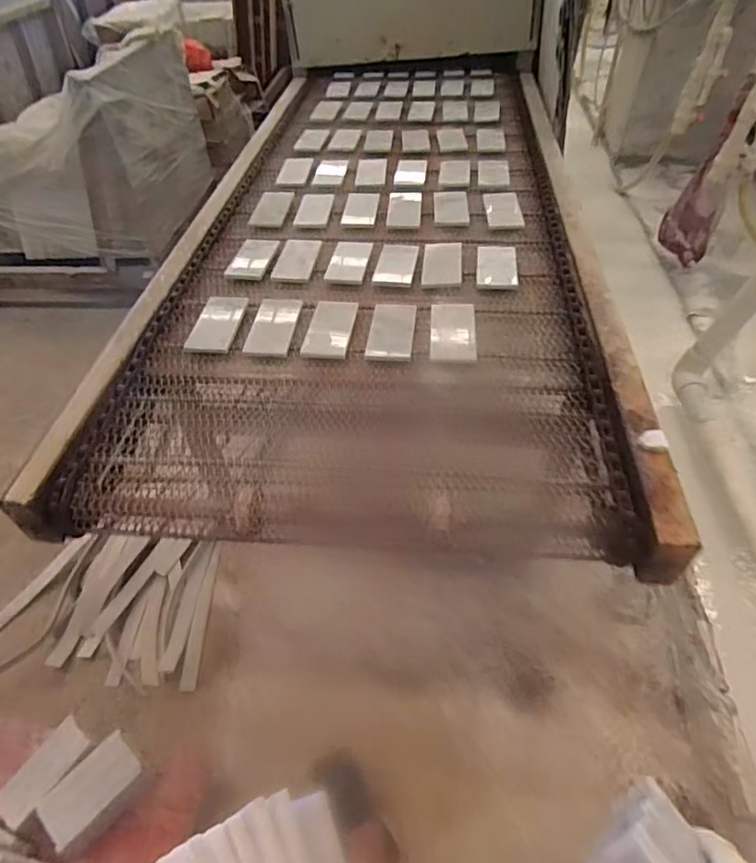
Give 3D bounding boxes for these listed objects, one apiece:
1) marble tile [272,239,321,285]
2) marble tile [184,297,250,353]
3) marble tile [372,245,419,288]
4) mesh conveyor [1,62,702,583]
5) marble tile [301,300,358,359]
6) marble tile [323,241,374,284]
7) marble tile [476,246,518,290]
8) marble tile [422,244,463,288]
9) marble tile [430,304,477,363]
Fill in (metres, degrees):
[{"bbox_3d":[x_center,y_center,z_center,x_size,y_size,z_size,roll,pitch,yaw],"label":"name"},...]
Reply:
[{"bbox_3d":[-0.167,-0.355,1.089,0.080,0.013,0.153,4,46,7],"label":"marble tile"},{"bbox_3d":[-0.287,-0.196,0.952,0.076,0.009,0.150,7,52,1],"label":"marble tile"},{"bbox_3d":[0.038,-0.337,1.068,0.078,0.011,0.152,6,46,9],"label":"marble tile"},{"bbox_3d":[0.026,-0.523,1.283,0.894,0.155,1.807,2,46,6],"label":"mesh conveyor"},{"bbox_3d":[-0.084,-0.183,0.938,0.078,0.006,0.145,6,54,7],"label":"marble tile"},{"bbox_3d":[-0.058,-0.347,1.083,0.076,0.013,0.152,5,46,8],"label":"marble tile"},{"bbox_3d":[0.236,-0.327,1.049,0.078,0.014,0.147,3,46,6],"label":"marble tile"},{"bbox_3d":[0.128,-0.330,1.049,0.075,0.013,0.163,2,46,6],"label":"marble tile"},{"bbox_3d":[0.129,-0.172,0.907,0.076,0.015,0.156,2,46,5],"label":"marble tile"}]

